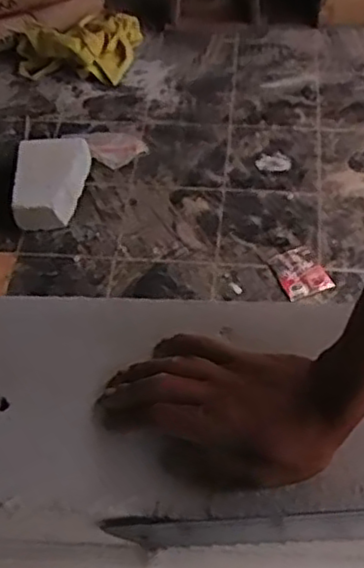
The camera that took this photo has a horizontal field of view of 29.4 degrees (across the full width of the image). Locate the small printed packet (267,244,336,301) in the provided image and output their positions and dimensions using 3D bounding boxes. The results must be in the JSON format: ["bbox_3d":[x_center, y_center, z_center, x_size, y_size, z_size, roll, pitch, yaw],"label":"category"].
[{"bbox_3d":[0.224,-0.023,1.317,0.085,0.008,0.109,-21,56,-12],"label":"small printed packet"}]

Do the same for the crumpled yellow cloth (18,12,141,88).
[{"bbox_3d":[-0.260,-0.596,1.737,0.309,0.085,0.192,-1,54,2],"label":"crumpled yellow cloth"}]

